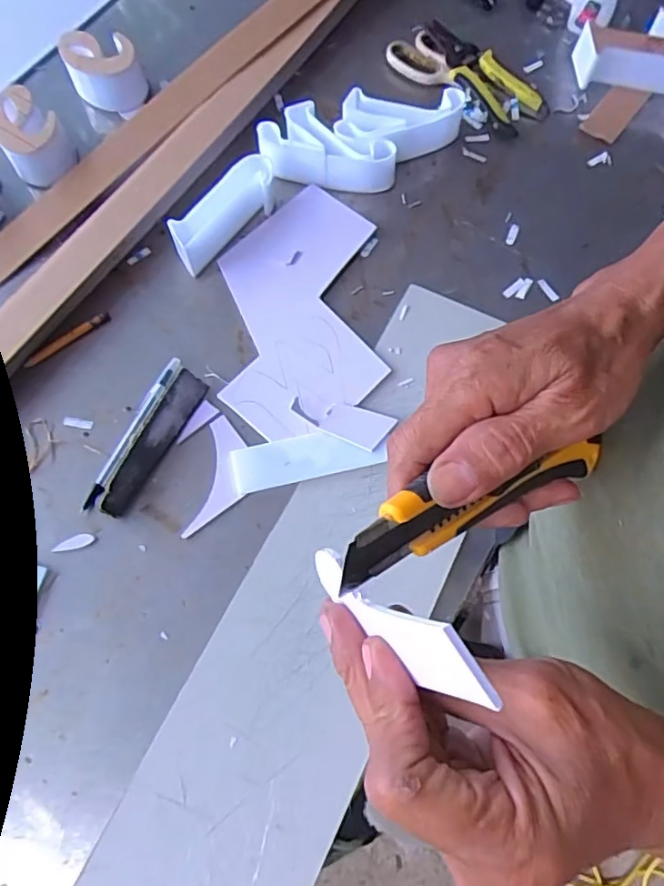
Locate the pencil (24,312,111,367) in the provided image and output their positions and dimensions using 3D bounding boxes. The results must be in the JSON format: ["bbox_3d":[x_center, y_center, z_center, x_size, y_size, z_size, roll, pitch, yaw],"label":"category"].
[{"bbox_3d":[-0.241,-0.095,0.524,0.084,0.005,0.012,-38,74,-13],"label":"pencil"}]

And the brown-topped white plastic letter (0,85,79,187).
[{"bbox_3d":[-0.301,-0.306,0.581,0.063,0.044,0.081,-33,73,-12],"label":"brown-topped white plastic letter"}]

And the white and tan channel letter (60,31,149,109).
[{"bbox_3d":[-0.243,-0.400,0.614,0.071,0.047,0.078,-23,71,-9],"label":"white and tan channel letter"}]

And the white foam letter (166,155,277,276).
[{"bbox_3d":[-0.102,-0.222,0.554,0.037,0.041,0.124,39,74,13],"label":"white foam letter"}]

